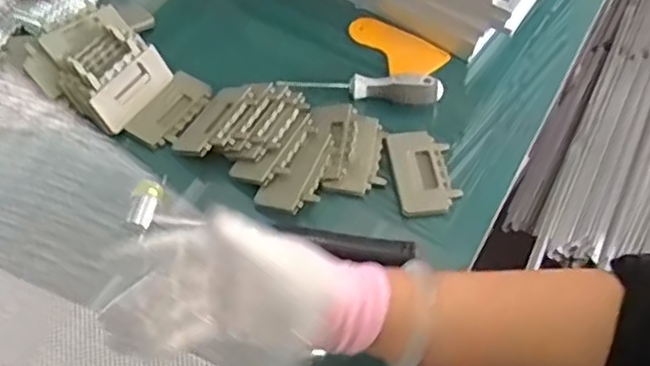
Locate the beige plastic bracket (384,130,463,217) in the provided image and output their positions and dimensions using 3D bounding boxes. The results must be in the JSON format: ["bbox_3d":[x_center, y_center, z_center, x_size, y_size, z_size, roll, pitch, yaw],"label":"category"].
[{"bbox_3d":[0.090,-0.010,0.618,0.055,0.009,0.089,-7,57,-7],"label":"beige plastic bracket"}]

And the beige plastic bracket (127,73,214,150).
[{"bbox_3d":[-0.145,-0.071,0.645,0.044,0.013,0.085,26,59,15],"label":"beige plastic bracket"}]

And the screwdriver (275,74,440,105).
[{"bbox_3d":[0.036,-0.097,0.659,0.156,0.031,0.020,4,56,1],"label":"screwdriver"}]

